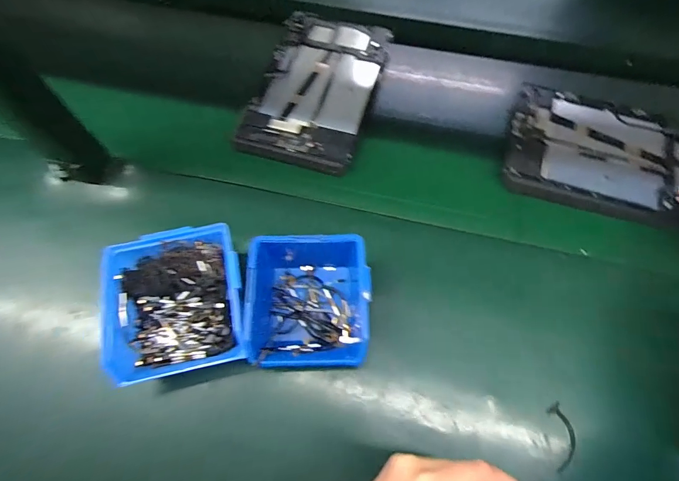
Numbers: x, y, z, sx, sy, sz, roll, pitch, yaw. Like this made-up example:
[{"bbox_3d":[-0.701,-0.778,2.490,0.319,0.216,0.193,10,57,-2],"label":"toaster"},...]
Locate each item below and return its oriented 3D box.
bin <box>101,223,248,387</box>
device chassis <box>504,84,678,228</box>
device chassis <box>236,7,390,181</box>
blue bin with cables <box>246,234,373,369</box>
[{"bbox_3d":[-0.164,0.061,0.398,0.138,0.056,0.143,-11,66,-3],"label":"bin"},{"bbox_3d":[0.339,-0.108,0.482,0.248,0.016,0.166,17,67,9],"label":"device chassis"},{"bbox_3d":[-0.030,-0.214,0.547,0.160,0.025,0.257,15,67,8],"label":"device chassis"},{"bbox_3d":[-0.030,0.059,0.403,0.120,0.064,0.138,-2,66,1],"label":"blue bin with cables"}]

